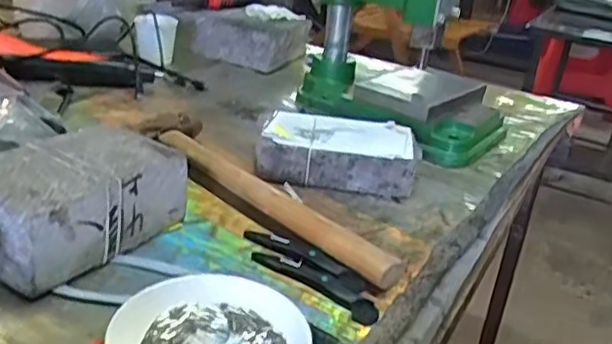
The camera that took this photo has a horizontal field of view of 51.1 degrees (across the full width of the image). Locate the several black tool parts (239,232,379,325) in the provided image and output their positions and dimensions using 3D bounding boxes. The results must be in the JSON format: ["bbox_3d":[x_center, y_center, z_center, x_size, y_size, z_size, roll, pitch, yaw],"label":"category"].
[{"bbox_3d":[0.002,0.071,0.479,0.132,0.010,0.038,26,30,36],"label":"several black tool parts"}]

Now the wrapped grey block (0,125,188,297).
[{"bbox_3d":[-0.175,0.019,0.479,0.098,0.058,0.149,20,28,27],"label":"wrapped grey block"}]

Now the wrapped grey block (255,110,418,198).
[{"bbox_3d":[0.030,-0.021,0.632,0.151,0.048,0.094,6,24,-1],"label":"wrapped grey block"}]

